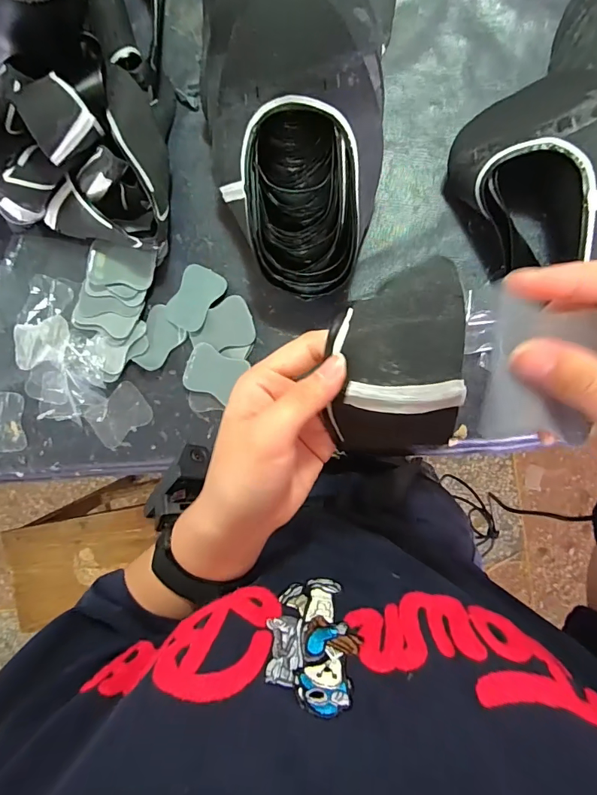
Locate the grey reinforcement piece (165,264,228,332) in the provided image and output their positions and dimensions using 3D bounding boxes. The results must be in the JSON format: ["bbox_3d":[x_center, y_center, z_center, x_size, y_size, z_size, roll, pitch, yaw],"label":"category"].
[{"bbox_3d":[-0.127,-0.121,0.510,0.055,0.007,0.077,33,95,17],"label":"grey reinforcement piece"}]

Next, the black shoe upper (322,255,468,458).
[{"bbox_3d":[0.051,-0.024,0.216,0.065,0.034,0.100,3,89,6],"label":"black shoe upper"}]

